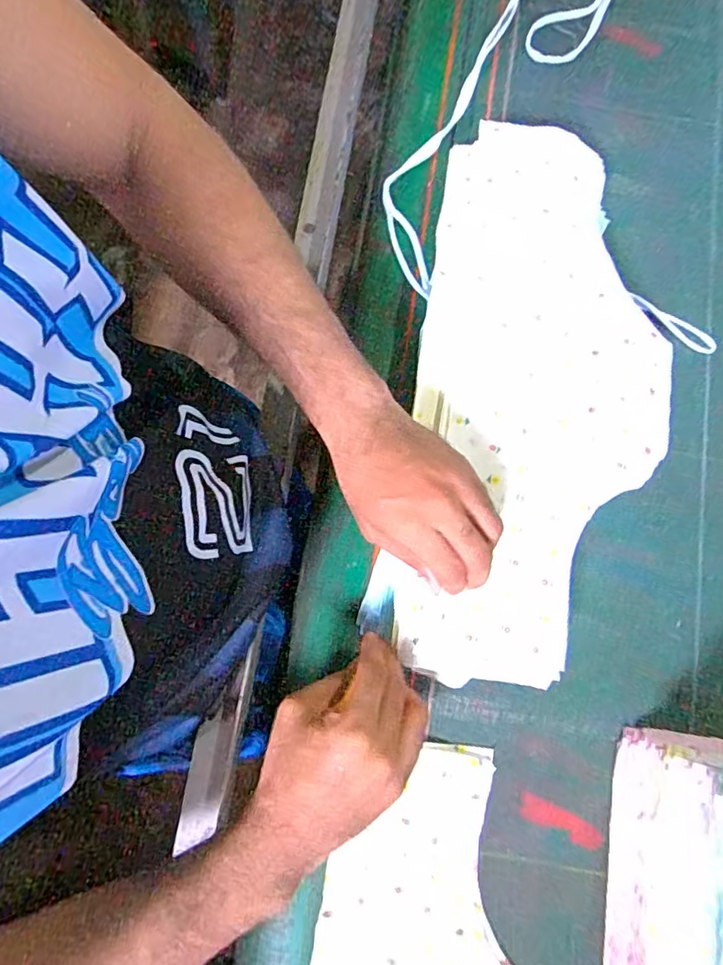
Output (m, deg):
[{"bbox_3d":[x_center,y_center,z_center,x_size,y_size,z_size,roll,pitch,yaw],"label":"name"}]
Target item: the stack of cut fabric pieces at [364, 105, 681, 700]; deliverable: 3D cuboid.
[{"bbox_3d":[0.150,-0.077,0.459,0.214,0.048,0.473,9,81,1],"label":"stack of cut fabric pieces"}]

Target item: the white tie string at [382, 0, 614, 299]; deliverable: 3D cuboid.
[{"bbox_3d":[0.147,-0.416,0.555,0.131,0.031,0.499,25,81,2],"label":"white tie string"}]

